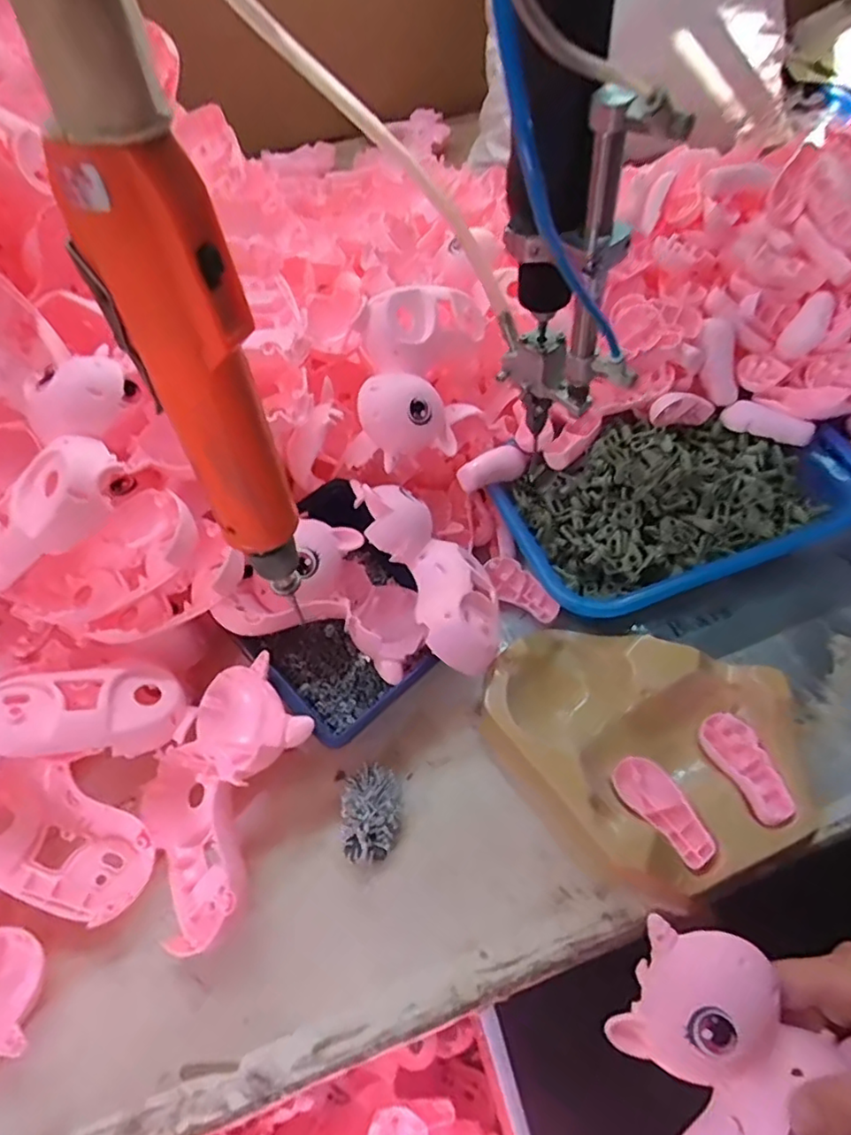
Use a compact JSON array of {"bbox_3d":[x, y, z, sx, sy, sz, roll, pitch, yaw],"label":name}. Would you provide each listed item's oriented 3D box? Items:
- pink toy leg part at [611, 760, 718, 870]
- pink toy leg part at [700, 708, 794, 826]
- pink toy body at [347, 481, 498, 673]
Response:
[{"bbox_3d":[0.144,0.142,0.369,0.029,0.015,0.066,-36,59,-20],"label":"pink toy leg part"},{"bbox_3d":[0.197,0.120,0.378,0.033,0.010,0.069,-19,54,-9],"label":"pink toy leg part"},{"bbox_3d":[0.013,0.001,0.423,0.073,0.051,0.145,-25,68,-14],"label":"pink toy body"}]

